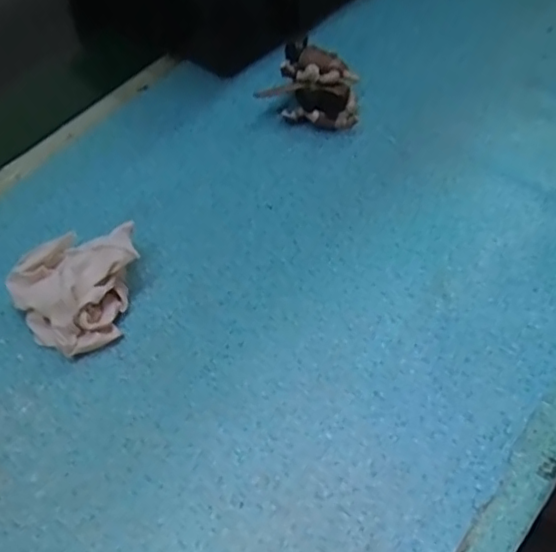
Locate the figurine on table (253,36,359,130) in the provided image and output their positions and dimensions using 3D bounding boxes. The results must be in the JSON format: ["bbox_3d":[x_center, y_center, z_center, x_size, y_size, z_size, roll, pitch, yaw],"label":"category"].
[{"bbox_3d":[0.038,-0.154,0.477,0.079,0.040,0.077,28,61,23],"label":"figurine on table"}]

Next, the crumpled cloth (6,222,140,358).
[{"bbox_3d":[-0.127,0.002,0.374,0.076,0.042,0.083,22,59,20],"label":"crumpled cloth"}]

